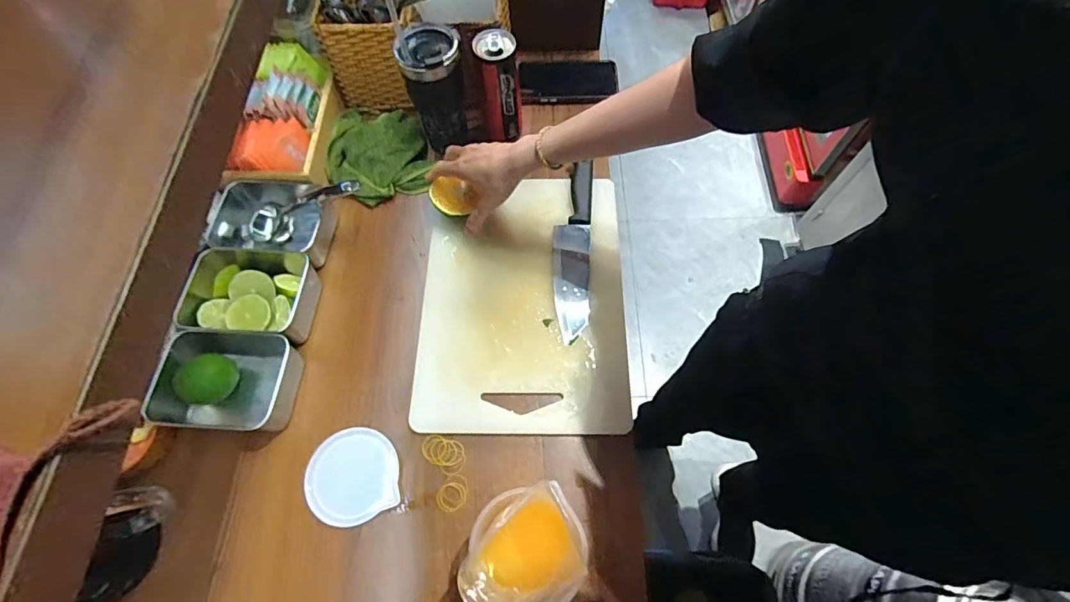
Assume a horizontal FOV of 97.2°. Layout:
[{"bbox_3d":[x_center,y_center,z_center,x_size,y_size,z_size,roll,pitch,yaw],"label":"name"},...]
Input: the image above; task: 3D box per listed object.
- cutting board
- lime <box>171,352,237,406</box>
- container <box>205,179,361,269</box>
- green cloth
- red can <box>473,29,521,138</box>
[{"bbox_3d":[-0.015,-0.008,0.591,0.249,0.017,0.334,0,65,1],"label":"cutting board"},{"bbox_3d":[-0.366,0.090,0.532,0.044,0.052,0.057,17,67,9],"label":"lime"},{"bbox_3d":[-0.329,-0.107,0.607,0.196,0.081,0.115,19,67,10],"label":"container"},{"bbox_3d":[-0.218,-0.208,0.665,0.135,0.061,0.133,7,66,5],"label":"green cloth"},{"bbox_3d":[-0.046,-0.290,0.645,0.056,0.139,0.057,-1,65,1],"label":"red can"}]

